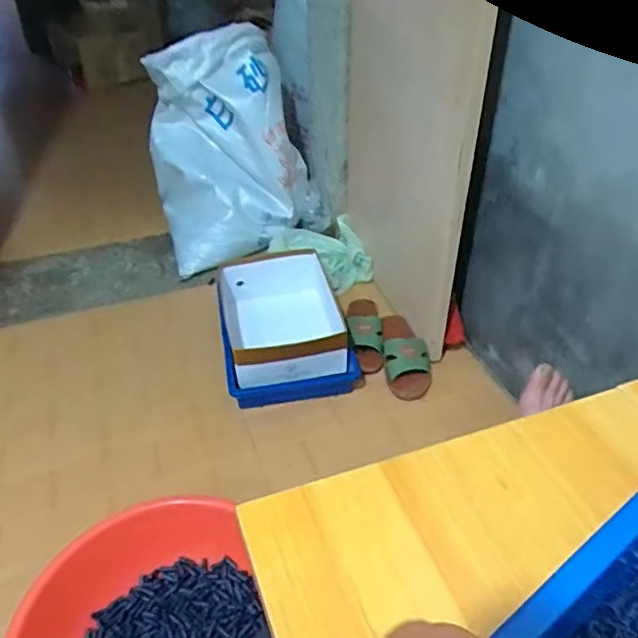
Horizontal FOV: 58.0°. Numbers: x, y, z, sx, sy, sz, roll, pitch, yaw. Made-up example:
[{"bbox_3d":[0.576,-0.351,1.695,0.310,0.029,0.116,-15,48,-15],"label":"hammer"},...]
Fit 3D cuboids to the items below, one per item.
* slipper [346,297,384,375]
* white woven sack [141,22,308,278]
[{"bbox_3d":[0.094,0.016,1.191,0.074,0.053,0.229,3,40,3],"label":"slipper"},{"bbox_3d":[-0.222,-0.417,1.395,0.348,0.441,0.330,-13,42,-16],"label":"white woven sack"}]

